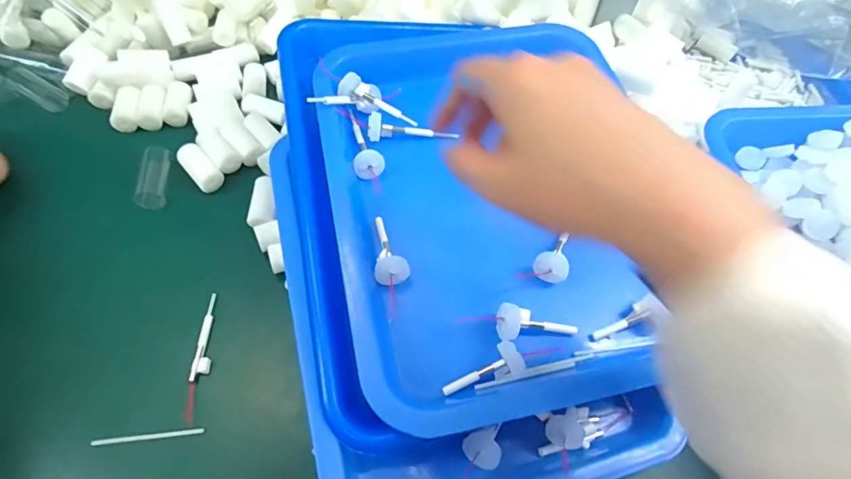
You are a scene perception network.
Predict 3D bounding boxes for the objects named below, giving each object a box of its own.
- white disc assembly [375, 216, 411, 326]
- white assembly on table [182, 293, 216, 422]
[{"bbox_3d":[-0.021,0.014,0.280,0.020,0.019,0.068,-1,56,-6],"label":"white disc assembly"},{"bbox_3d":[-0.144,0.075,0.292,0.009,0.006,0.085,-1,56,-6],"label":"white assembly on table"}]

